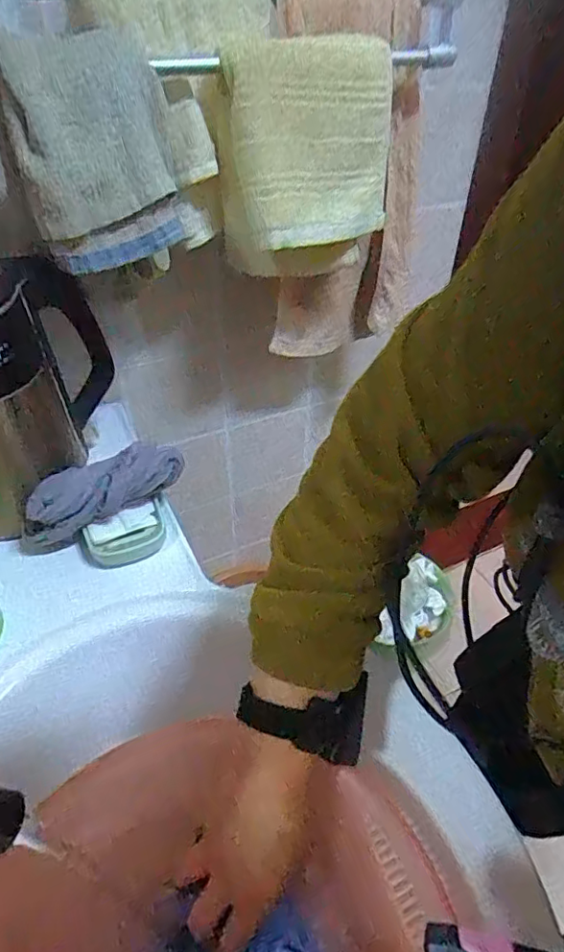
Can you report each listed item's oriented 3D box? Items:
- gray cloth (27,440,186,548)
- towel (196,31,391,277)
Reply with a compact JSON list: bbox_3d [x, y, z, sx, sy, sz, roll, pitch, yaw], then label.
[{"bbox_3d":[-0.189,0.013,0.572,0.168,0.050,0.062,-17,44,-20],"label":"gray cloth"},{"bbox_3d":[0.025,-0.328,0.580,0.188,0.206,0.083,-19,45,-22],"label":"towel"}]

